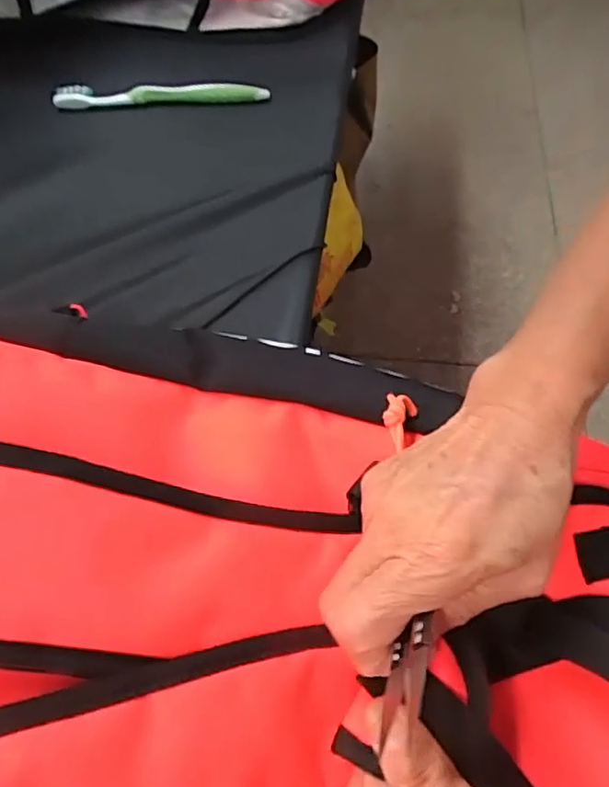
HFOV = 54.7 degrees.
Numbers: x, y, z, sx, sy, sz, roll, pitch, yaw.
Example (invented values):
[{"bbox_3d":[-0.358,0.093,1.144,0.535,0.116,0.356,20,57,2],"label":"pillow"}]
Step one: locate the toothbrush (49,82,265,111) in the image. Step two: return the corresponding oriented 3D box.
[{"bbox_3d":[-0.125,-0.261,0.517,0.186,0.023,0.012,-2,56,0],"label":"toothbrush"}]

